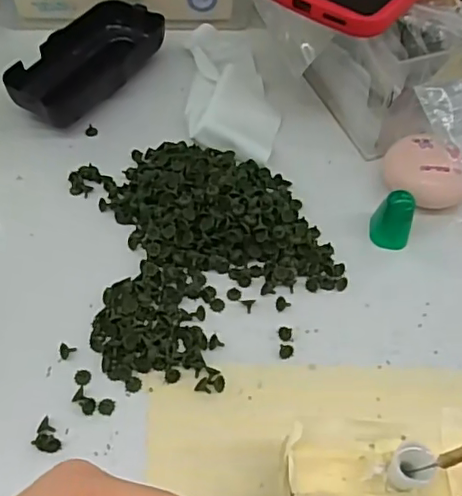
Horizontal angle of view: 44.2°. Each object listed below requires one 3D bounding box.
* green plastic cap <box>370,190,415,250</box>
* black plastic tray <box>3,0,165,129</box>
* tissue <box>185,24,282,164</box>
[{"bbox_3d":[0.086,-0.015,0.297,0.020,0.028,0.015,16,56,8],"label":"green plastic cap"},{"bbox_3d":[-0.091,-0.118,0.362,0.050,0.020,0.113,30,59,16],"label":"black plastic tray"},{"bbox_3d":[-0.001,-0.104,0.363,0.054,0.015,0.128,-3,55,-5],"label":"tissue"}]

